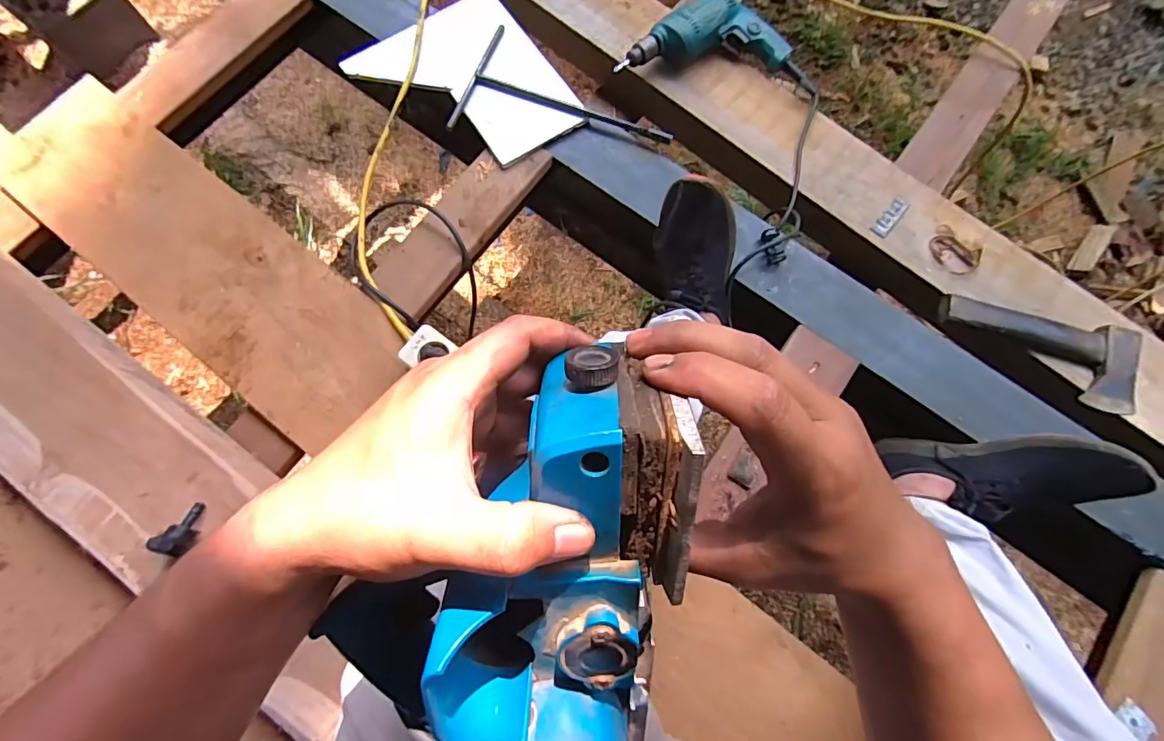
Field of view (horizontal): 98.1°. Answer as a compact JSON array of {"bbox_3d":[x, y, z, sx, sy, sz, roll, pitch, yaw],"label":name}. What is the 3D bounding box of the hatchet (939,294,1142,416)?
[{"bbox_3d":[0.637,-0.040,0.695,0.276,0.041,0.115,20,75,4],"label":"hatchet"}]

